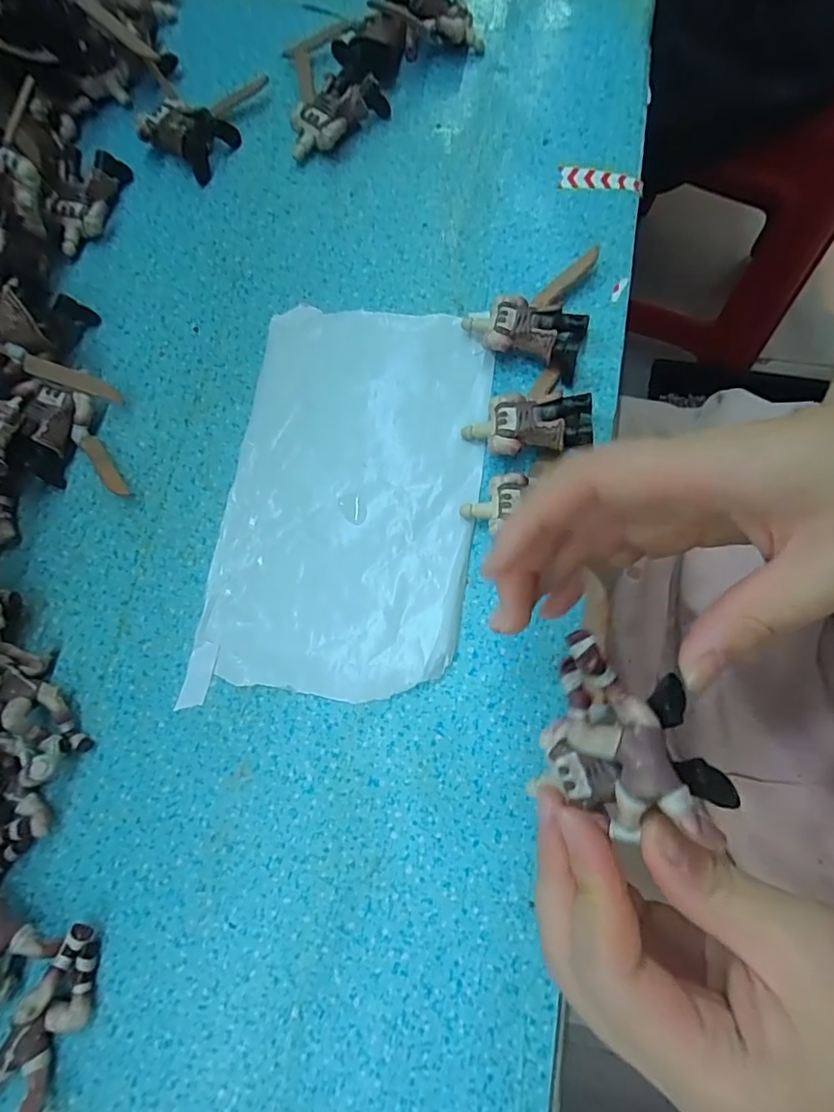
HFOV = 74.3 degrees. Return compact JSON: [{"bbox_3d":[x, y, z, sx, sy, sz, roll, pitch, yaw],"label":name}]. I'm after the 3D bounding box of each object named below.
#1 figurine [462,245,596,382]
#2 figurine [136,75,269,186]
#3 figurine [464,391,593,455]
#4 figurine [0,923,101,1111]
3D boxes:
[{"bbox_3d":[0.059,-0.130,0.280,0.058,0.018,0.074,16,75,6],"label":"figurine"},{"bbox_3d":[-0.122,-0.260,0.323,0.043,0.018,0.075,30,77,10],"label":"figurine"},{"bbox_3d":[0.052,-0.062,0.259,0.057,0.024,0.034,-5,74,1],"label":"figurine"},{"bbox_3d":[-0.132,0.174,0.203,0.029,0.016,0.060,27,77,9],"label":"figurine"}]

